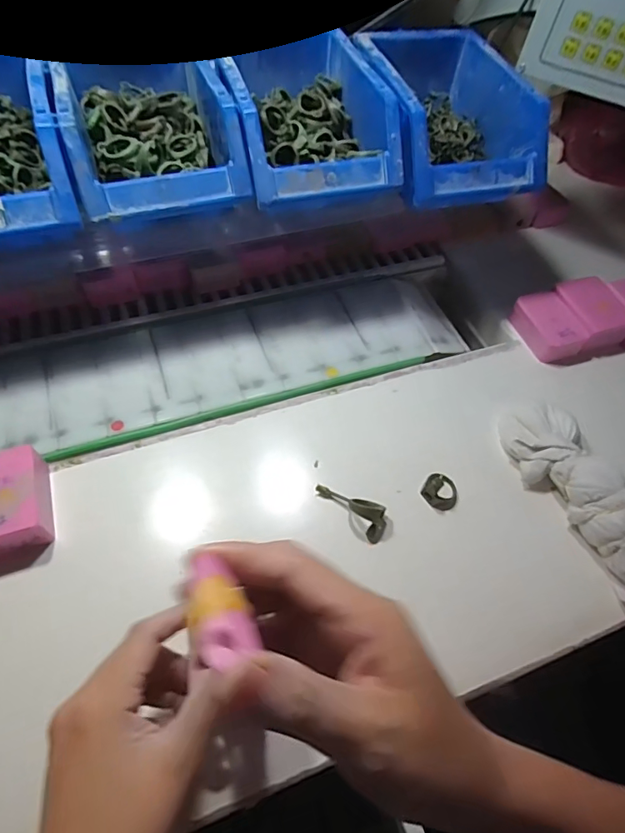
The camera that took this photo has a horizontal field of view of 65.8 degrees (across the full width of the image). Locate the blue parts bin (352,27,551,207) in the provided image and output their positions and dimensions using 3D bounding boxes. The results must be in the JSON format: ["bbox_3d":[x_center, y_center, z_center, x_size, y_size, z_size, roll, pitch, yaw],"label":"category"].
[{"bbox_3d":[0.117,-0.272,0.430,0.119,0.063,0.177,-13,57,-12],"label":"blue parts bin"}]

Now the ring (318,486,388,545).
[{"bbox_3d":[0.033,0.067,0.373,0.061,0.023,0.023,39,62,21],"label":"ring"}]

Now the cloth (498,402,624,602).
[{"bbox_3d":[0.221,0.058,0.377,0.067,0.043,0.178,-20,59,-17],"label":"cloth"}]

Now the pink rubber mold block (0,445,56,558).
[{"bbox_3d":[-0.218,0.058,0.342,0.048,0.030,0.072,-16,58,-14],"label":"pink rubber mold block"}]

